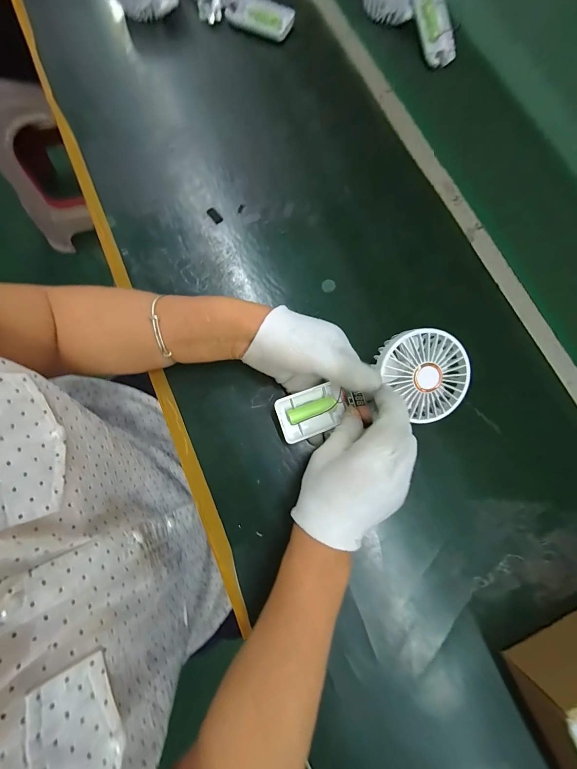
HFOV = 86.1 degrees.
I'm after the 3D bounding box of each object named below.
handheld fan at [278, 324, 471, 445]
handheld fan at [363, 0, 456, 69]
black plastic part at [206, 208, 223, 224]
[{"bbox_3d":[0.080,0.008,0.296,0.181,0.034,0.079,-19,78,6],"label":"handheld fan"},{"bbox_3d":[0.183,-0.544,0.448,0.067,0.056,0.170,-40,82,-11],"label":"handheld fan"},{"bbox_3d":[-0.091,-0.209,0.383,0.011,0.004,0.022,-42,81,-9],"label":"black plastic part"}]

